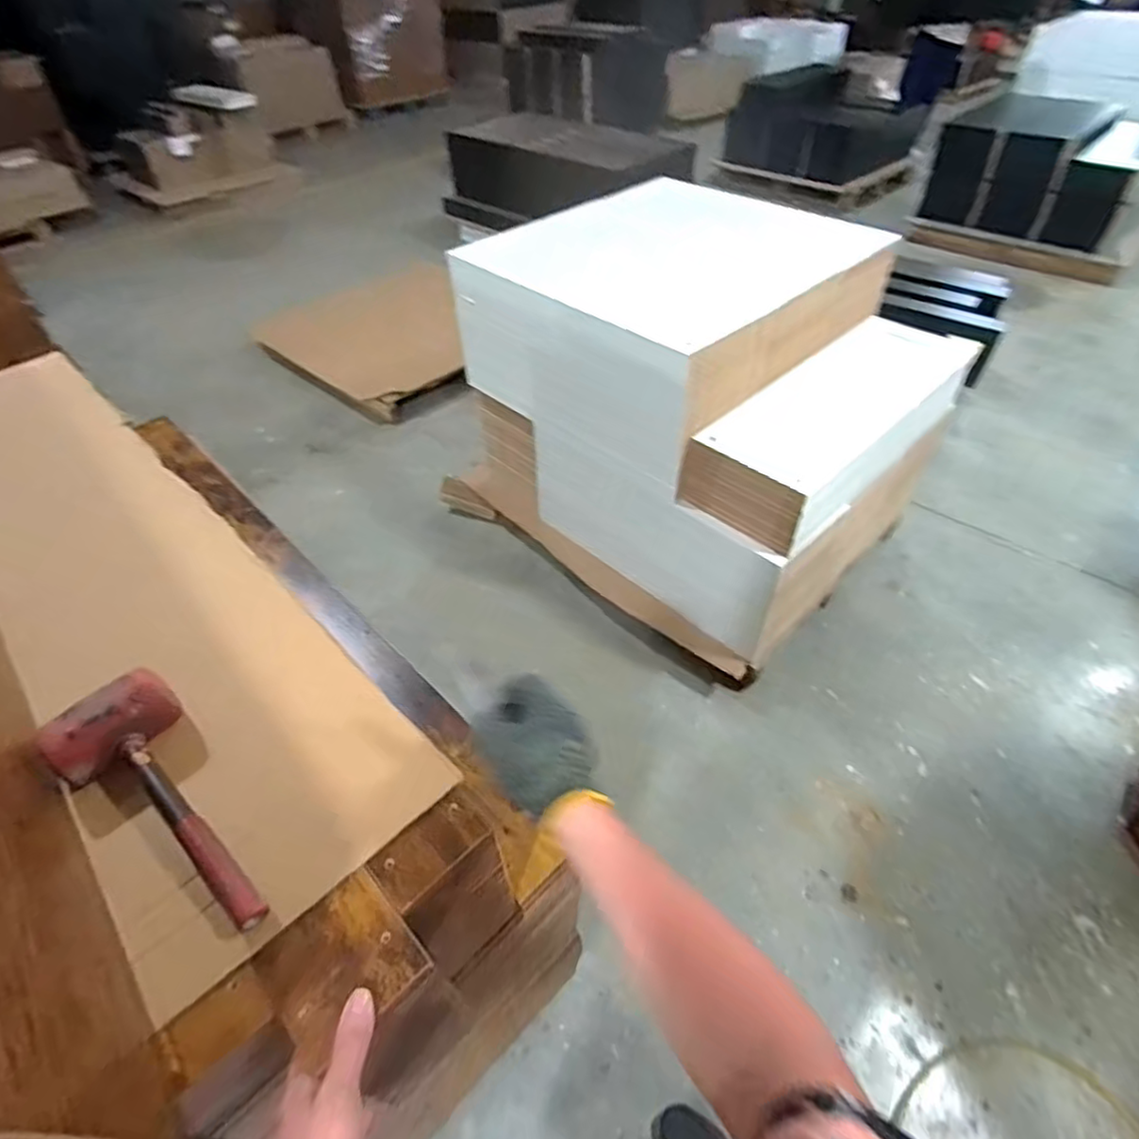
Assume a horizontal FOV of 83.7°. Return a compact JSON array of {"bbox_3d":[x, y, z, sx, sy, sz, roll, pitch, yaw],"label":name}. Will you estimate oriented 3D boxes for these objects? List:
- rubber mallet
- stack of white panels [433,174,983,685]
[{"bbox_3d":[-0.341,0.201,0.556,0.263,0.060,0.102,37,57,16],"label":"rubber mallet"},{"bbox_3d":[0.353,-0.483,1.904,0.890,0.921,1.151,-37,55,-28],"label":"stack of white panels"}]

